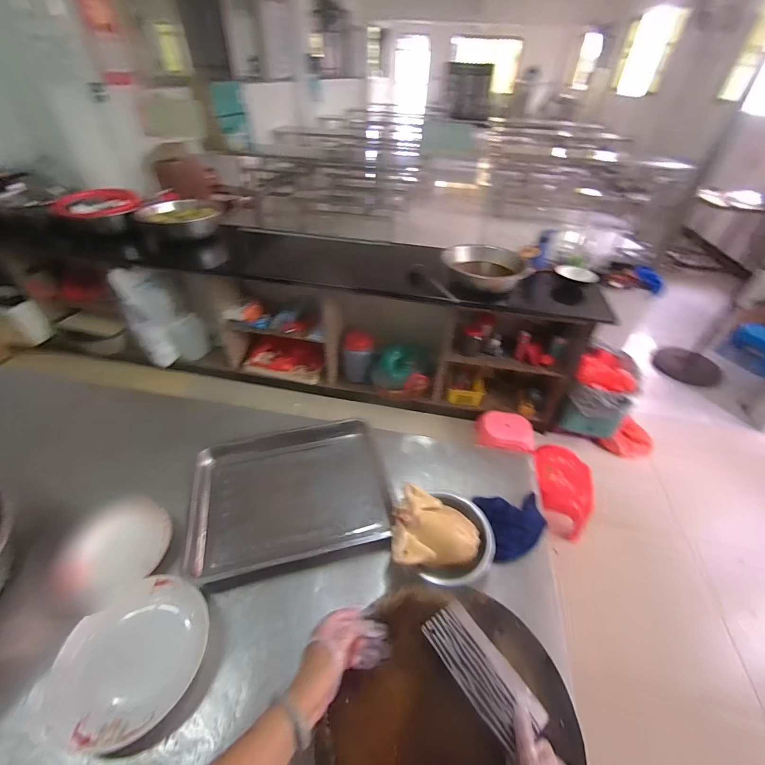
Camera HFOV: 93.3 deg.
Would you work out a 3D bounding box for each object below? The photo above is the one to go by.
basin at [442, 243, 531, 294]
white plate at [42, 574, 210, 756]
[{"bbox_3d":[0.506,-0.563,1.733,0.343,0.115,0.357,1,41,-1],"label":"basin"},{"bbox_3d":[-0.406,0.448,0.589,0.213,0.052,0.233,29,48,27],"label":"white plate"}]

